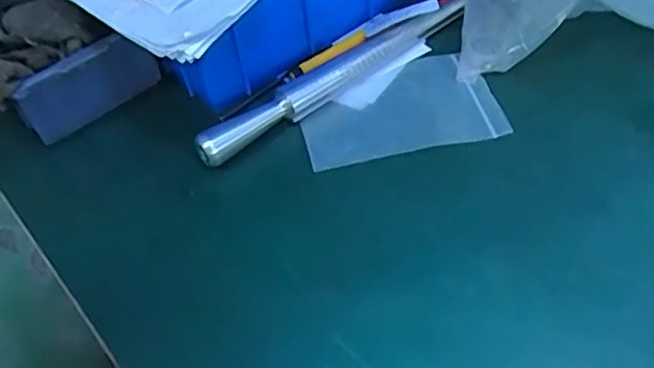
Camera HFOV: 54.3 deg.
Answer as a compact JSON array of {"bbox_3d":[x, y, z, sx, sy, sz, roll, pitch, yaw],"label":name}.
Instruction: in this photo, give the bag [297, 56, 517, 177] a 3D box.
[{"bbox_3d":[0.045,-0.046,0.404,0.122,0.007,0.072,-14,51,-5],"label":"bag"}]

